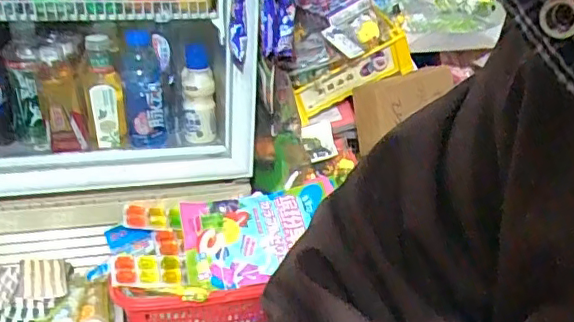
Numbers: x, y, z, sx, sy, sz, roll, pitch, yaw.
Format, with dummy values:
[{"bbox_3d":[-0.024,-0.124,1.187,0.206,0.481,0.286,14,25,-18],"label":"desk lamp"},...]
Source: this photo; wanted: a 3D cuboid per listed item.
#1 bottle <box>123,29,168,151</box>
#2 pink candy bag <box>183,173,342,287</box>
[{"bbox_3d":[-0.252,-0.126,1.022,0.069,0.199,0.061,-3,28,-16],"label":"bottle"},{"bbox_3d":[-0.034,0.108,0.940,0.269,0.036,0.166,-17,54,-9],"label":"pink candy bag"}]

